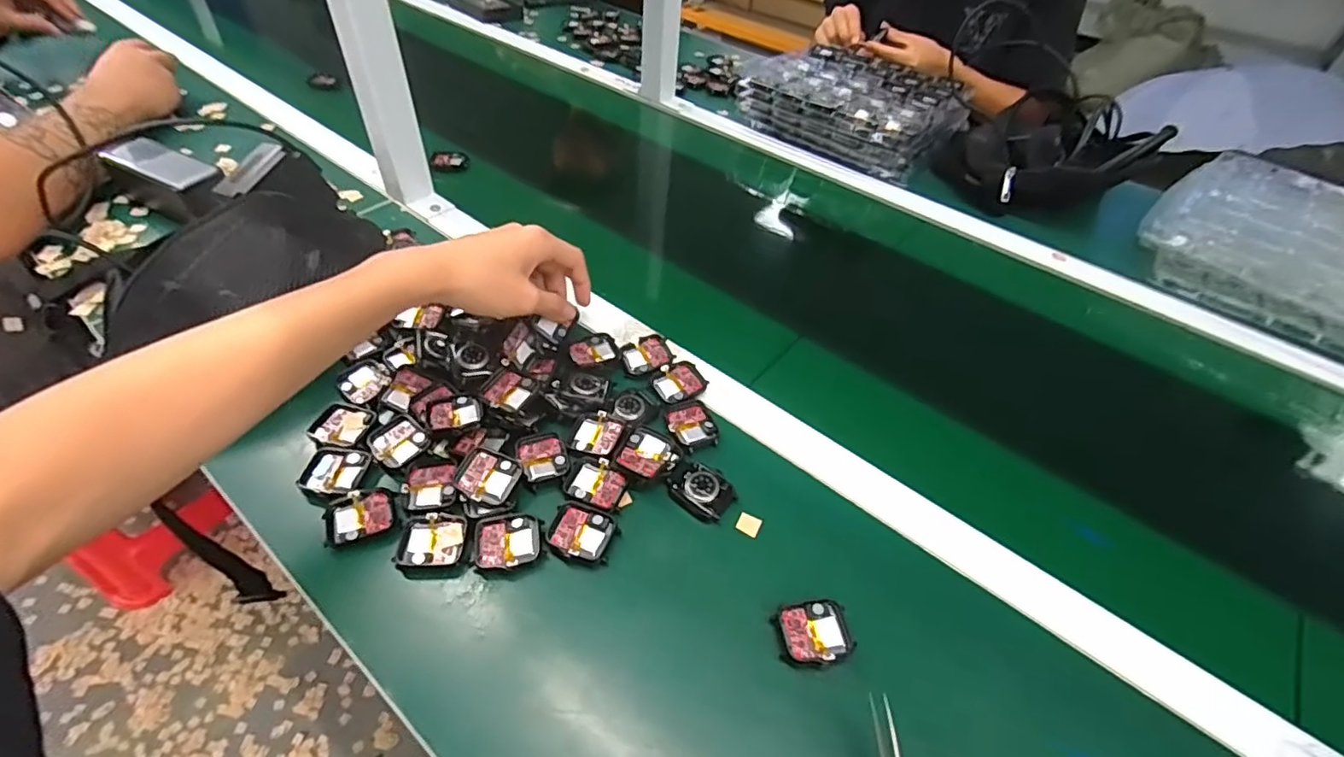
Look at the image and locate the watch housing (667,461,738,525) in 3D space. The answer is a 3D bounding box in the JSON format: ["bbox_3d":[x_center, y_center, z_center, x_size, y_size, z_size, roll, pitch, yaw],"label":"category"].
[{"bbox_3d":[0.021,0.083,0.439,0.049,0.006,0.037,32,52,23],"label":"watch housing"}]

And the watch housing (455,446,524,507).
[{"bbox_3d":[-0.132,0.072,0.426,0.041,0.011,0.036,22,62,11],"label":"watch housing"}]

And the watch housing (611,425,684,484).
[{"bbox_3d":[-0.018,0.058,0.450,0.044,0.012,0.043,22,48,15],"label":"watch housing"}]

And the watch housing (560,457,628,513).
[{"bbox_3d":[-0.056,0.078,0.436,0.046,0.005,0.037,17,47,11],"label":"watch housing"}]

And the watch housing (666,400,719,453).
[{"bbox_3d":[0.016,0.037,0.480,0.036,0.005,0.046,-14,50,-18],"label":"watch housing"}]

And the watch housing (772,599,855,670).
[{"bbox_3d":[0.090,0.163,0.375,0.046,0.017,0.038,-4,47,-9],"label":"watch housing"}]

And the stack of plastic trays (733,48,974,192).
[{"bbox_3d":[0.272,-0.422,0.896,0.297,0.064,0.229,31,51,22],"label":"stack of plastic trays"}]

